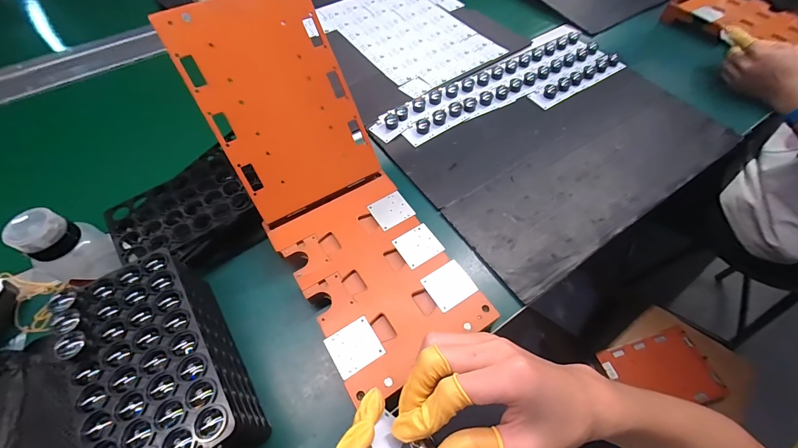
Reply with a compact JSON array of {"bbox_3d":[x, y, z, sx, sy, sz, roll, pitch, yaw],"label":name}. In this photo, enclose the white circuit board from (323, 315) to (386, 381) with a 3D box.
[{"bbox_3d":[-0.045,0.123,0.337,0.048,0.004,0.044,-29,63,-16],"label":"white circuit board"}]

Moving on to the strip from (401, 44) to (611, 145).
[{"bbox_3d":[0.196,-0.236,0.583,0.424,0.018,0.045,-27,62,-15],"label":"strip"}]

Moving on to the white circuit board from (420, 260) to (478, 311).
[{"bbox_3d":[0.056,0.067,0.371,0.048,0.004,0.045,-28,63,-16],"label":"white circuit board"}]

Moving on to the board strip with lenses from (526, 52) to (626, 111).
[{"bbox_3d":[0.321,-0.260,0.597,0.198,0.014,0.045,-28,63,-16],"label":"board strip with lenses"}]

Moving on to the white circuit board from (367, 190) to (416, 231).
[{"bbox_3d":[-0.010,-0.018,0.425,0.046,0.005,0.044,-27,63,-15],"label":"white circuit board"}]

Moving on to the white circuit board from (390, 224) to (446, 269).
[{"bbox_3d":[0.023,0.025,0.397,0.046,0.004,0.044,-28,63,-16],"label":"white circuit board"}]

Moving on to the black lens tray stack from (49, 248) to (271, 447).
[{"bbox_3d":[-0.216,0.131,0.310,0.097,0.098,0.195,-31,64,-17],"label":"black lens tray stack"}]

